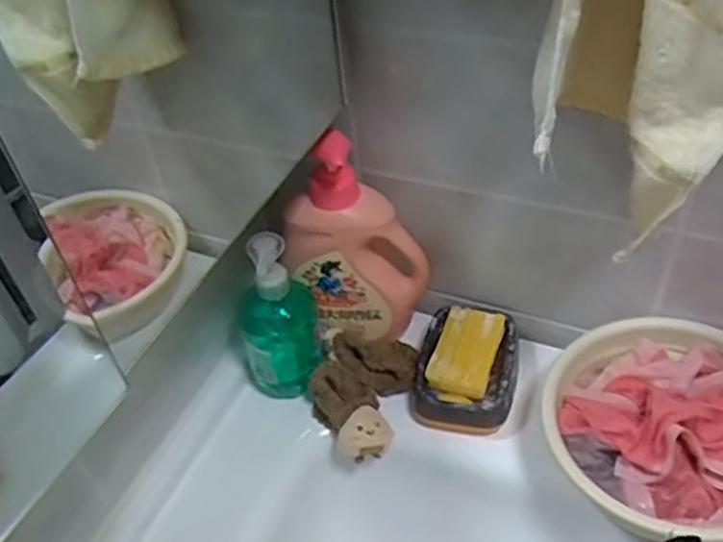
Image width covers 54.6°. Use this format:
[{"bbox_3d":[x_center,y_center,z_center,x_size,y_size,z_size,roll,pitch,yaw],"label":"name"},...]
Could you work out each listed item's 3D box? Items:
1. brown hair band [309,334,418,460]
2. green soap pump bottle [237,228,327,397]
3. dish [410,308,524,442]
[{"bbox_3d":[-0.001,0.118,0.687,0.085,0.044,0.119,12,47,18],"label":"brown hair band"},{"bbox_3d":[-0.080,0.044,0.656,0.076,0.182,0.044,-14,45,-8],"label":"green soap pump bottle"},{"bbox_3d":[0.107,0.094,0.691,0.107,0.065,0.120,6,45,12],"label":"dish"}]

